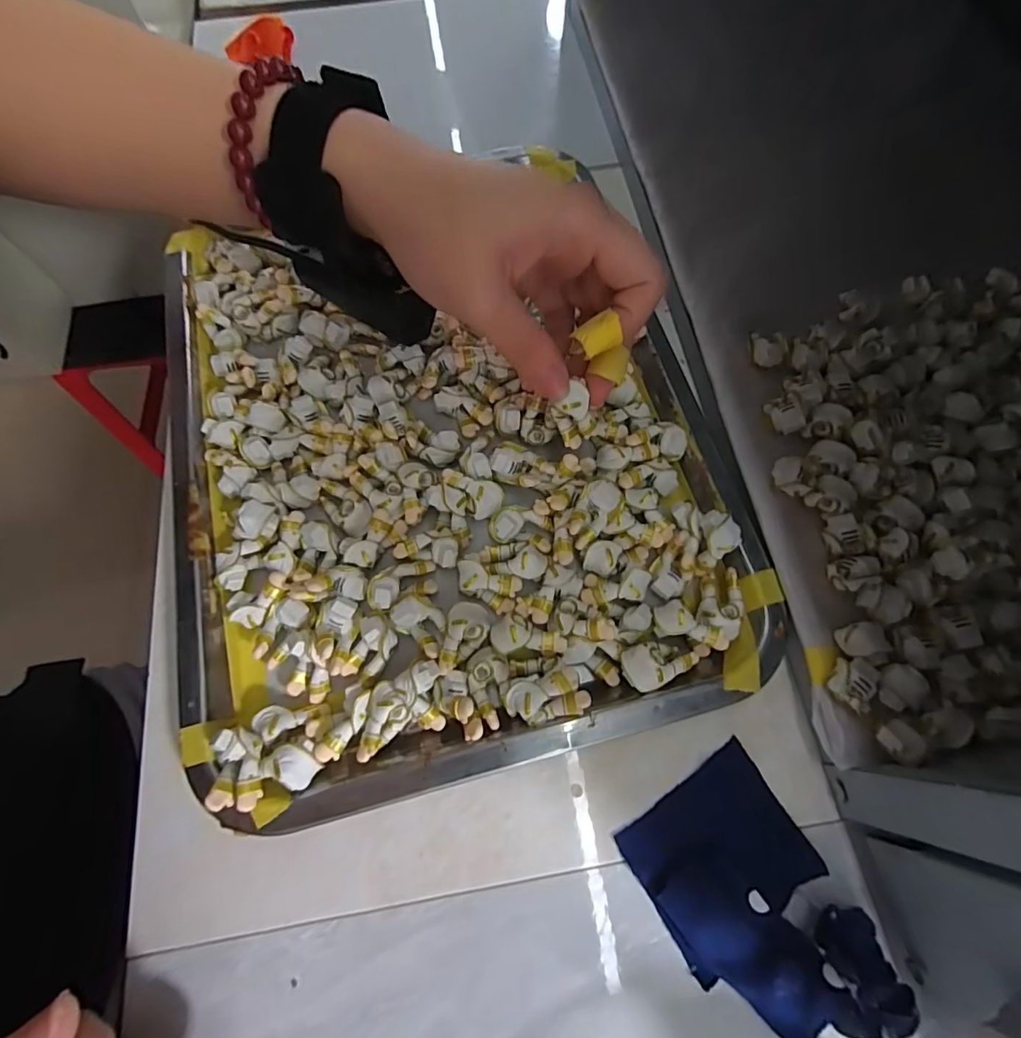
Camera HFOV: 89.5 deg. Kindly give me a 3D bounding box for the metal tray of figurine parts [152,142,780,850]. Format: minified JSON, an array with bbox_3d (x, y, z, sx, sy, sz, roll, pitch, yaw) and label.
[{"bbox_3d":[-0.038,-0.039,0.254,0.253,0.026,0.304,-14,69,-5],"label":"metal tray of figurine parts"}]

